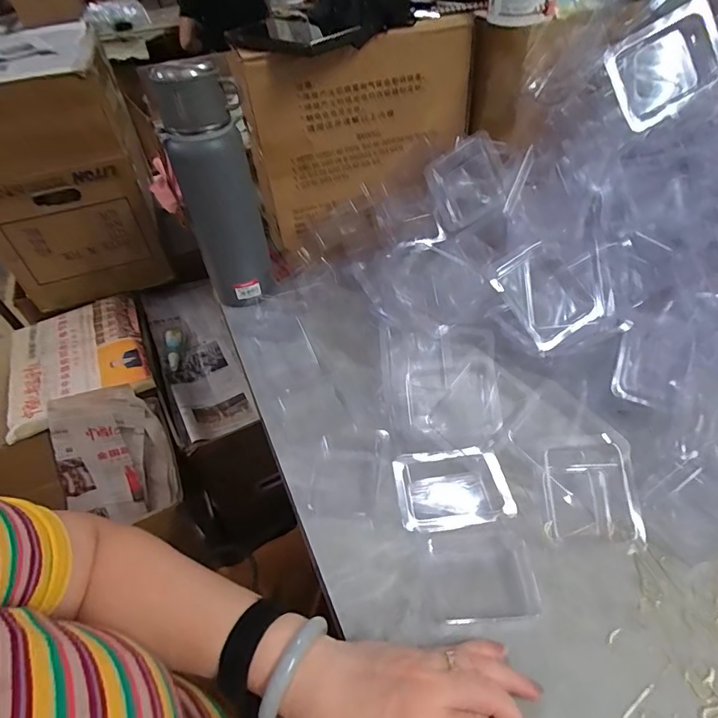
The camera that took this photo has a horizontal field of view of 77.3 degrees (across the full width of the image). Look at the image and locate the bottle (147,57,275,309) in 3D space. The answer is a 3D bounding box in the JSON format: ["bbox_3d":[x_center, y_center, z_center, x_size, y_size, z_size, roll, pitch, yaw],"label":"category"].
[{"bbox_3d":[-0.165,-0.195,0.534,0.090,0.263,0.086,-18,48,-13],"label":"bottle"}]

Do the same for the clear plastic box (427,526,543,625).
[{"bbox_3d":[0.096,0.166,0.347,0.074,0.012,0.066,-4,46,0],"label":"clear plastic box"}]

